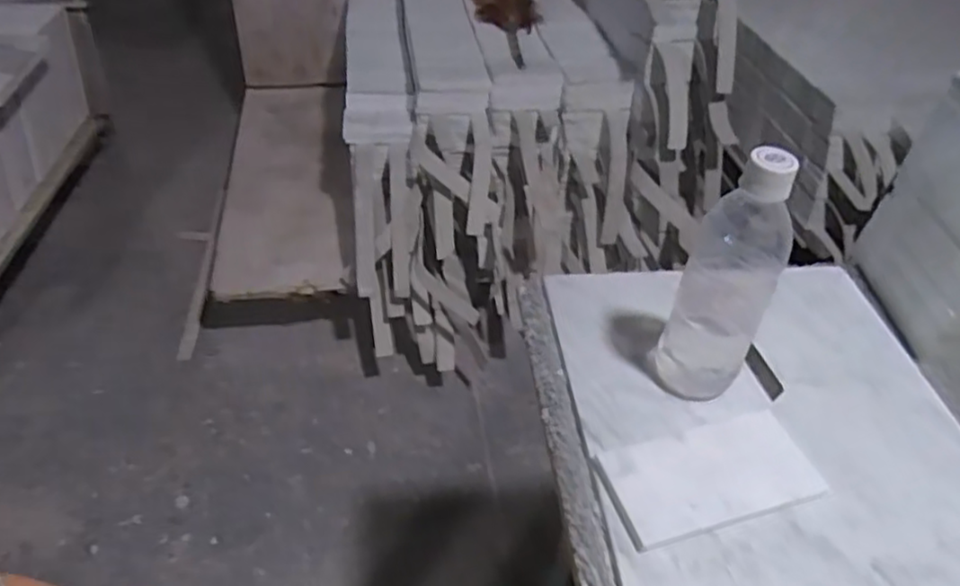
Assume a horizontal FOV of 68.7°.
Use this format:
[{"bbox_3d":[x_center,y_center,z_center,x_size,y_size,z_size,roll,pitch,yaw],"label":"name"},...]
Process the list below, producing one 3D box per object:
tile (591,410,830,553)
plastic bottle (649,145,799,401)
[{"bbox_3d":[0.164,0.129,0.499,0.151,0.011,0.074,-11,43,-15],"label":"tile"},{"bbox_3d":[0.183,-0.016,0.521,0.071,0.196,0.071,20,44,19],"label":"plastic bottle"}]

